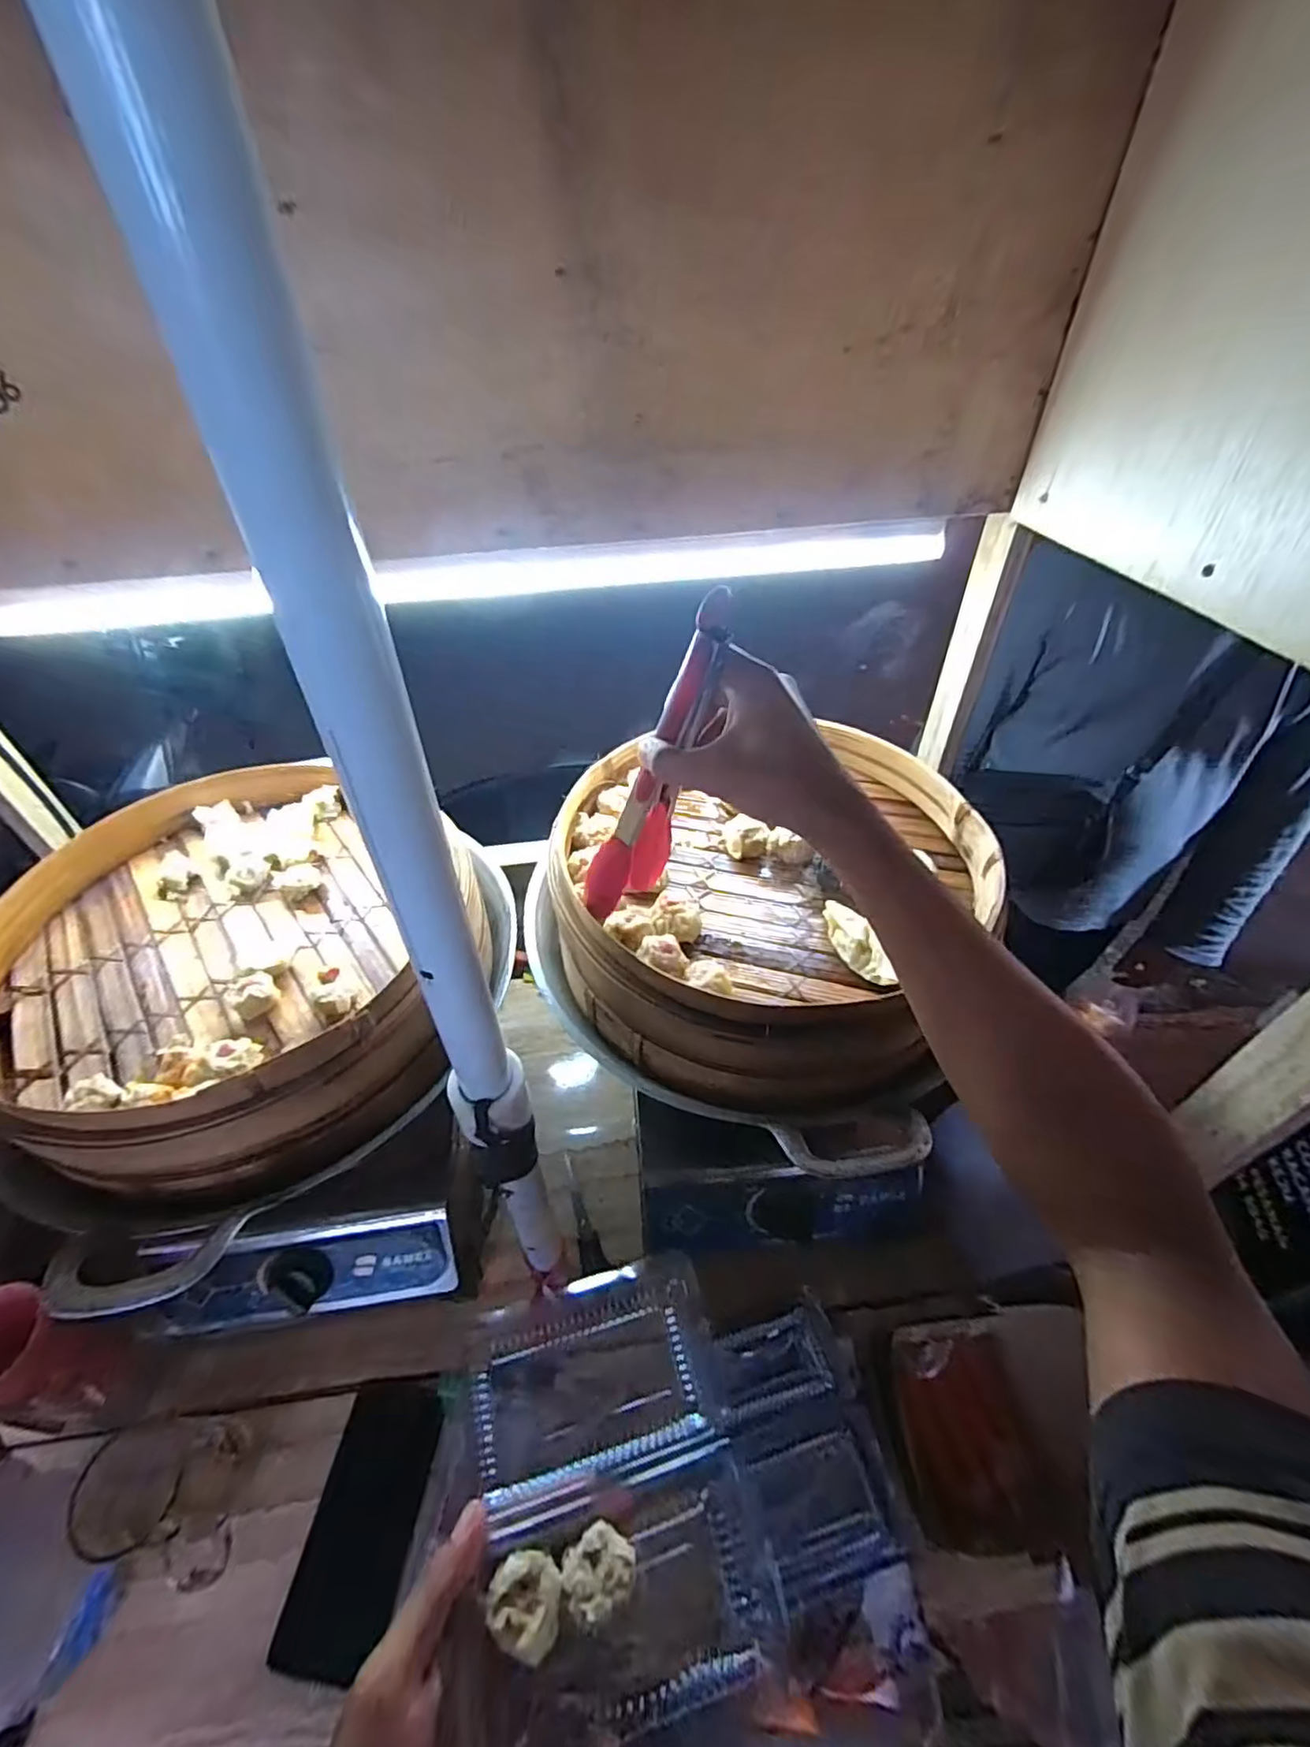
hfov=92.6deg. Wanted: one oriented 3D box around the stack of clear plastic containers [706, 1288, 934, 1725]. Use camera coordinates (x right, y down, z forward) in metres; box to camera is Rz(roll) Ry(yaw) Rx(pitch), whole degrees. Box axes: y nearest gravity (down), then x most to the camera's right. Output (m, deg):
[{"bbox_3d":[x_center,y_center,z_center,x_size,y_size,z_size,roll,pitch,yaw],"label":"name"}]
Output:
[{"bbox_3d":[0.123,0.497,0.515,0.135,0.034,0.226,-4,45,-5],"label":"stack of clear plastic containers"}]

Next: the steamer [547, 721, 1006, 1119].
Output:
[{"bbox_3d":[0.099,0.019,0.579,0.378,0.105,0.385,-6,45,-6],"label":"steamer"}]

